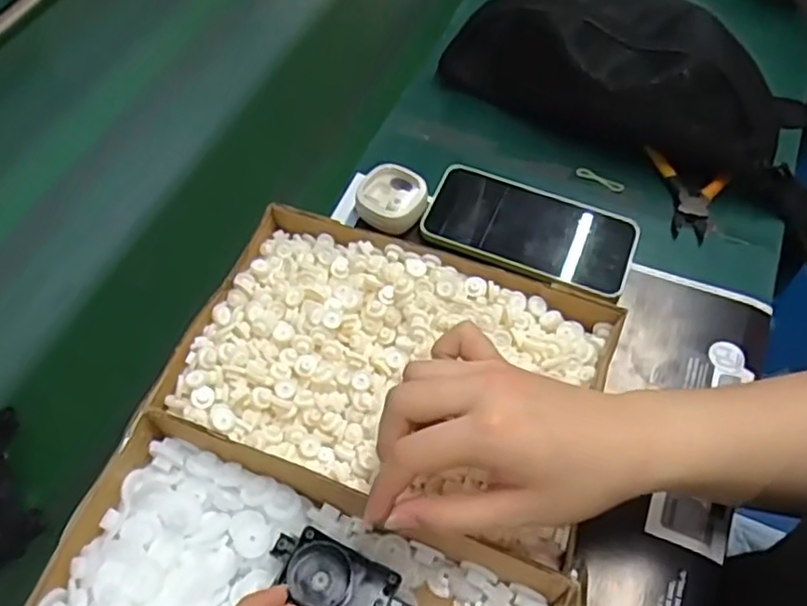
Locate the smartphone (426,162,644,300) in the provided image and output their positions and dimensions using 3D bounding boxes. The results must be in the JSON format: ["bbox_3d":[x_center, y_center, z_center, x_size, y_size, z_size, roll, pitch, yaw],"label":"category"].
[{"bbox_3d":[0.100,-0.059,0.513,0.163,0.011,0.078,17,61,10],"label":"smartphone"}]

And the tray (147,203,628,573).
[{"bbox_3d":[-0.006,0.045,0.425,0.258,0.046,0.171,15,60,9],"label":"tray"}]

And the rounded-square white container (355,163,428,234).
[{"bbox_3d":[-0.009,-0.082,0.513,0.053,0.023,0.048,34,65,19],"label":"rounded-square white container"}]

